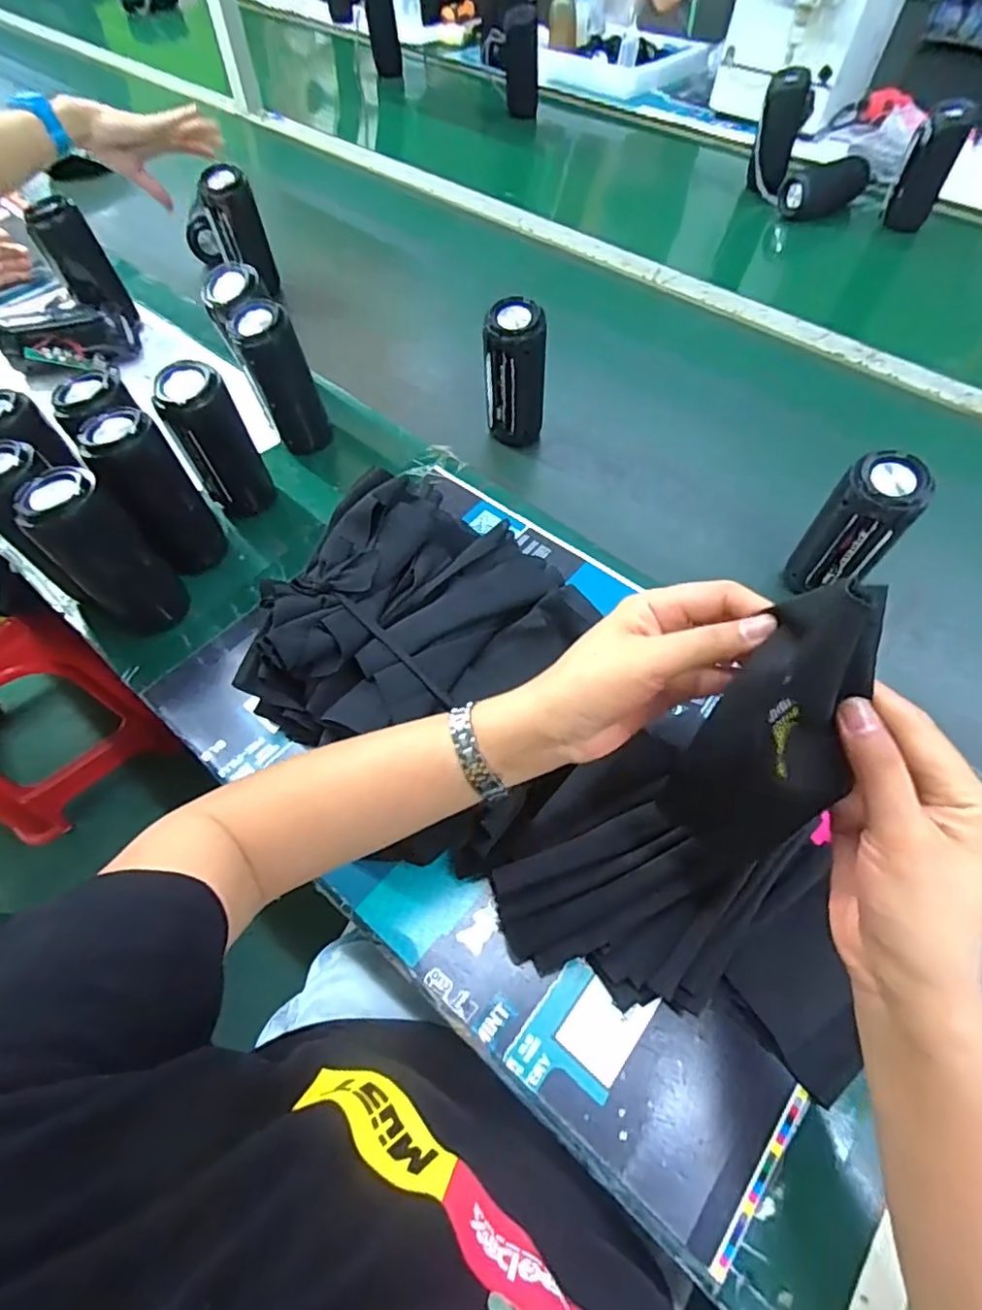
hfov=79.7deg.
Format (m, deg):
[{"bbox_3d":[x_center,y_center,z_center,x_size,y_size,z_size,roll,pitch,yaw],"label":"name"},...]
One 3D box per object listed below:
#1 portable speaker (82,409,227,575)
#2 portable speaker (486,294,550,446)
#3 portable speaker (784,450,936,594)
[{"bbox_3d":[-0.299,-0.140,0.545,0.062,0.163,0.064,-26,62,-15],"label":"portable speaker"},{"bbox_3d":[0.028,-0.303,0.648,0.062,0.151,0.070,5,59,3],"label":"portable speaker"},{"bbox_3d":[0.321,-0.110,0.516,0.061,0.123,0.063,40,67,21],"label":"portable speaker"}]

